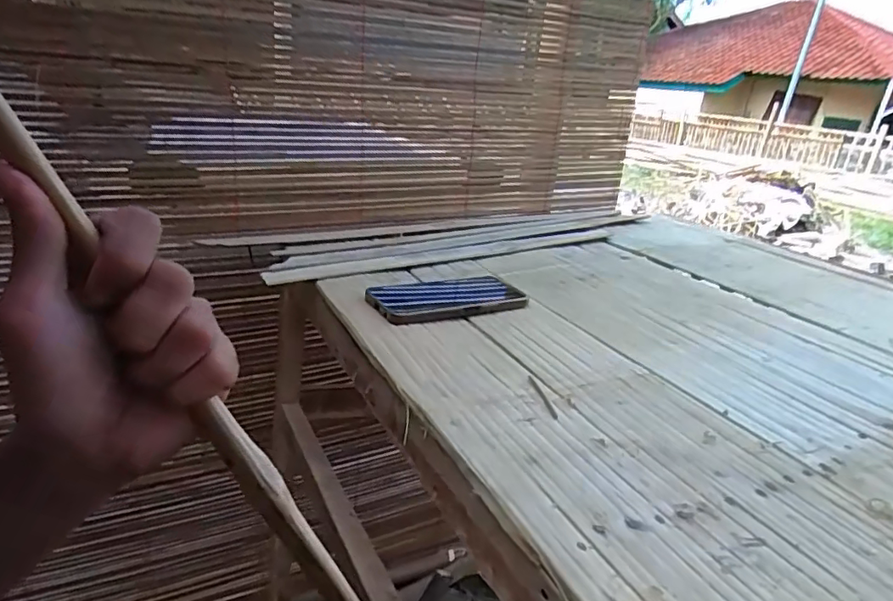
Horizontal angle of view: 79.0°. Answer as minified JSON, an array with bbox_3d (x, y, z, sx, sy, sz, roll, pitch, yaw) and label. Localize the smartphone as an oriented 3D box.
[{"bbox_3d":[-0.001,-0.005,0.597,0.168,0.011,0.090,-8,26,-25],"label":"smartphone"}]

